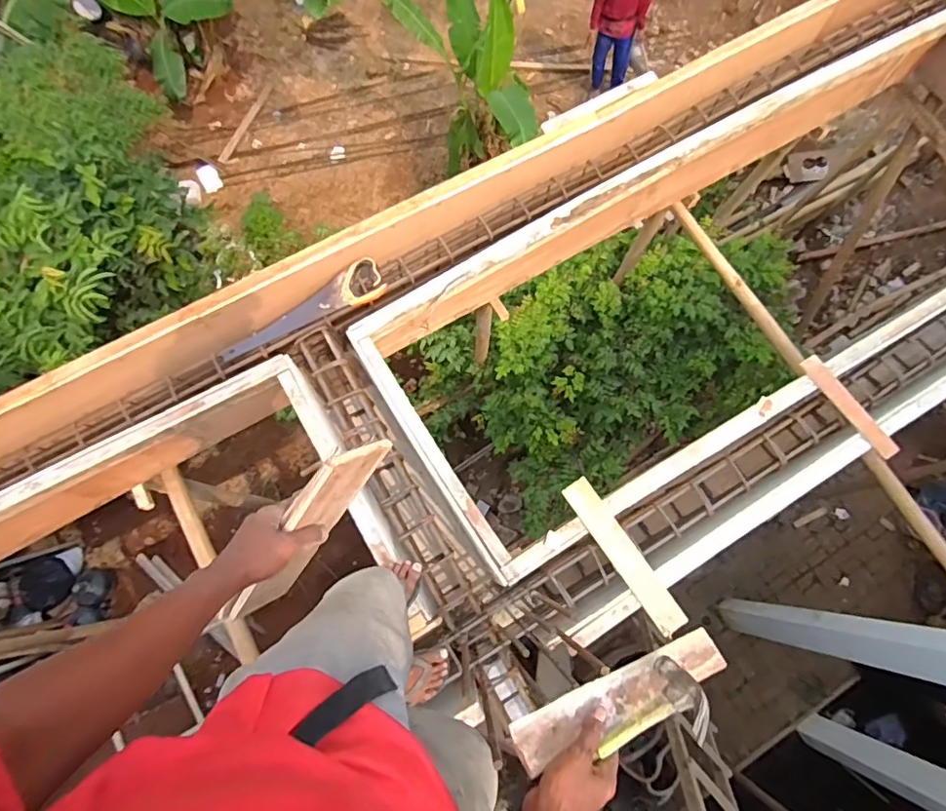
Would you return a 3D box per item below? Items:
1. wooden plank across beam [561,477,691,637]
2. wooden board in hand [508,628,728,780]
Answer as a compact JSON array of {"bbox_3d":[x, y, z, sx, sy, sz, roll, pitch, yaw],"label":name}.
[{"bbox_3d":[0.405,0.398,1.458,0.077,0.032,0.454,-33,78,-10],"label":"wooden plank across beam"},{"bbox_3d":[0.200,0.364,0.696,0.341,0.027,0.057,-9,48,-28],"label":"wooden board in hand"}]

